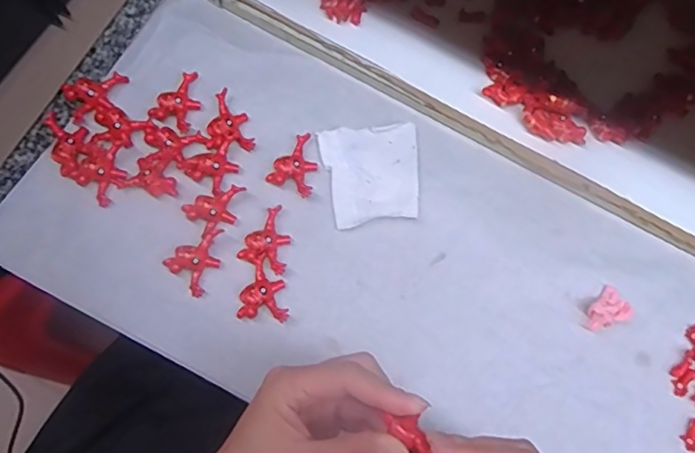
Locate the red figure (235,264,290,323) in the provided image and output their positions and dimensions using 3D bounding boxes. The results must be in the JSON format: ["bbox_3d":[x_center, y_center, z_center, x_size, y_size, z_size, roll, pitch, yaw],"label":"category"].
[{"bbox_3d":[-0.056,0.052,0.392,0.035,0.011,0.036,27,75,4],"label":"red figure"}]

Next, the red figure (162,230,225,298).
[{"bbox_3d":[-0.103,0.023,0.398,0.045,0.011,0.035,-43,81,-13],"label":"red figure"}]

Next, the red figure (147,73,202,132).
[{"bbox_3d":[-0.128,-0.098,0.431,0.031,0.010,0.047,23,74,3],"label":"red figure"}]

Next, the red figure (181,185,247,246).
[{"bbox_3d":[-0.093,-0.013,0.408,0.044,0.010,0.032,-36,79,-12],"label":"red figure"}]

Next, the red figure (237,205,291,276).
[{"bbox_3d":[-0.054,0.009,0.407,0.034,0.012,0.045,24,74,3],"label":"red figure"}]

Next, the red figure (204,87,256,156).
[{"bbox_3d":[-0.094,-0.079,0.426,0.034,0.014,0.049,-17,76,-8],"label":"red figure"}]

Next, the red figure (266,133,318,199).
[{"bbox_3d":[-0.036,-0.048,0.423,0.034,0.009,0.045,24,74,3],"label":"red figure"}]

